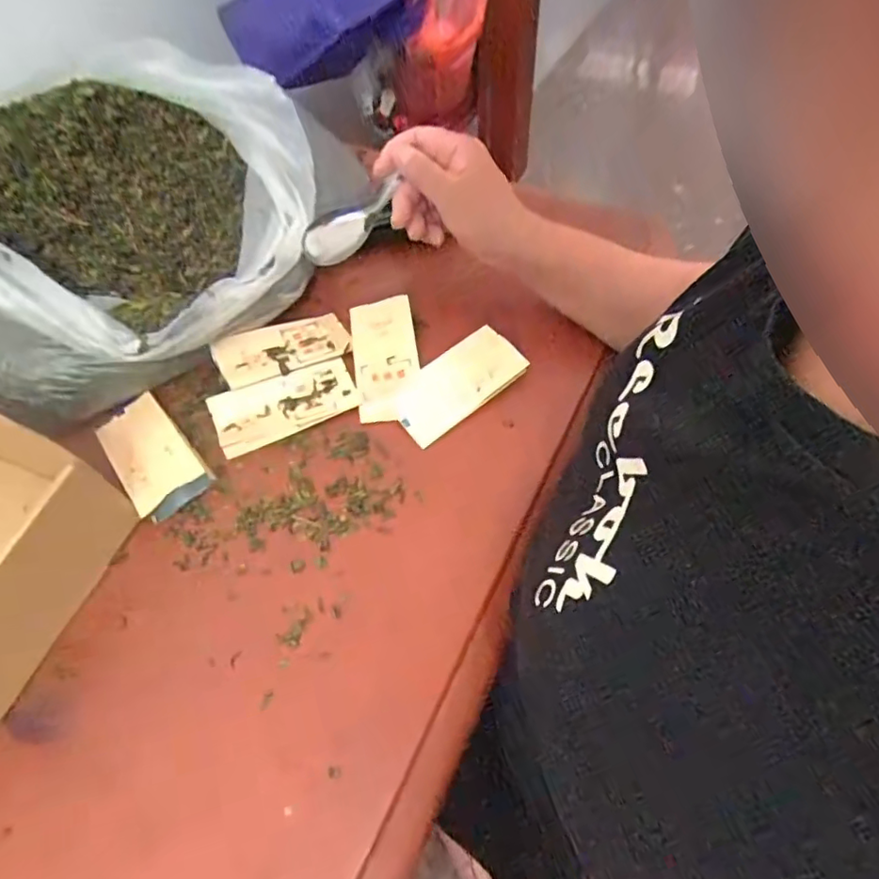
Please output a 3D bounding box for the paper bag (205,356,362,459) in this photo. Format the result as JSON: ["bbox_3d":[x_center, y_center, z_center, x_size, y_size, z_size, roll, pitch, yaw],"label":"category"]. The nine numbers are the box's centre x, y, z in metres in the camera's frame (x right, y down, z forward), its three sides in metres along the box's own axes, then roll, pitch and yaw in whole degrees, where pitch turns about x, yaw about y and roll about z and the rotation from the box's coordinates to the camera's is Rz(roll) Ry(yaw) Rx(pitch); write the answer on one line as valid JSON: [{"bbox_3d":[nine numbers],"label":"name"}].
[{"bbox_3d":[-0.119,-0.029,0.449,0.107,0.016,0.050,-24,58,-13],"label":"paper bag"}]

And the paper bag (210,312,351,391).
[{"bbox_3d":[-0.125,-0.075,0.472,0.104,0.011,0.047,-22,62,-25],"label":"paper bag"}]

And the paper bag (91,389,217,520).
[{"bbox_3d":[-0.213,0.010,0.428,0.052,0.014,0.103,-37,62,-20],"label":"paper bag"}]

